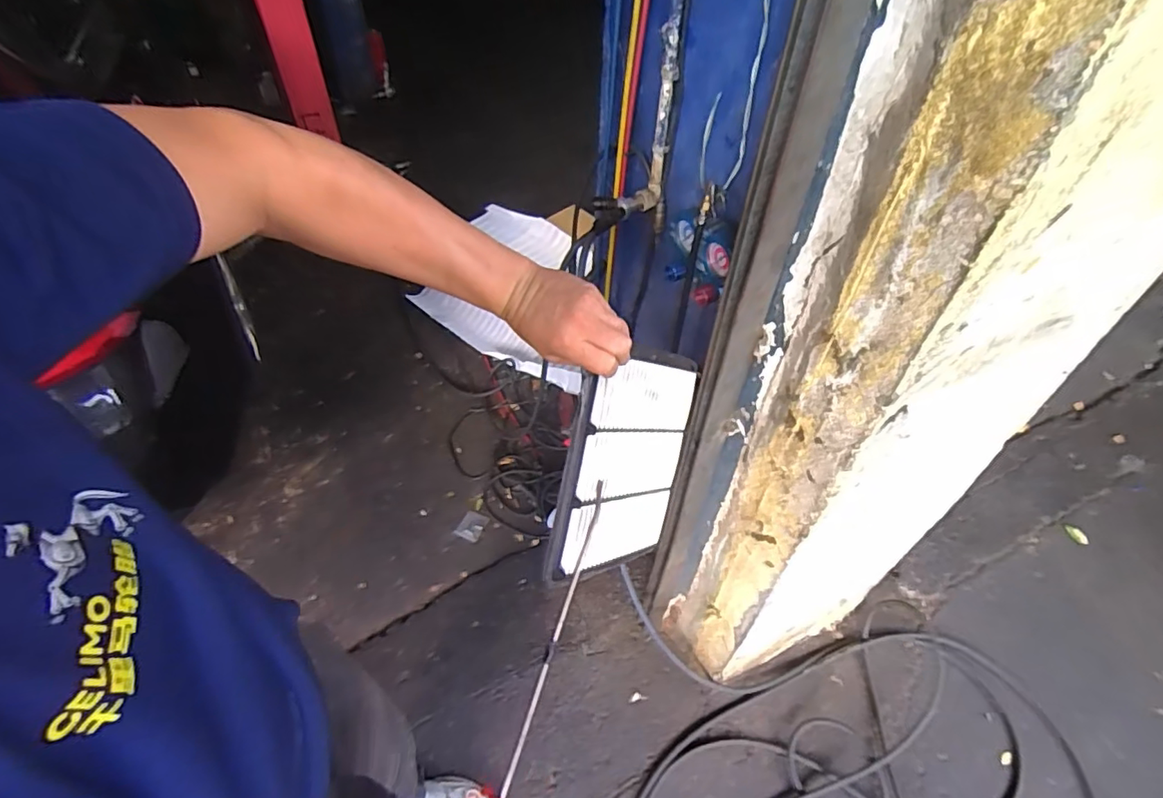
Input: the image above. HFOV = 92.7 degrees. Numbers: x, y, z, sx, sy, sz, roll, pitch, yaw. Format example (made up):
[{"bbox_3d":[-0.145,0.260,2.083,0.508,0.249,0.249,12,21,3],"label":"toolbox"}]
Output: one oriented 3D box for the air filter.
[{"bbox_3d":[0.059,0.074,0.658,0.024,0.260,0.230,16,7,35],"label":"air filter"}]

